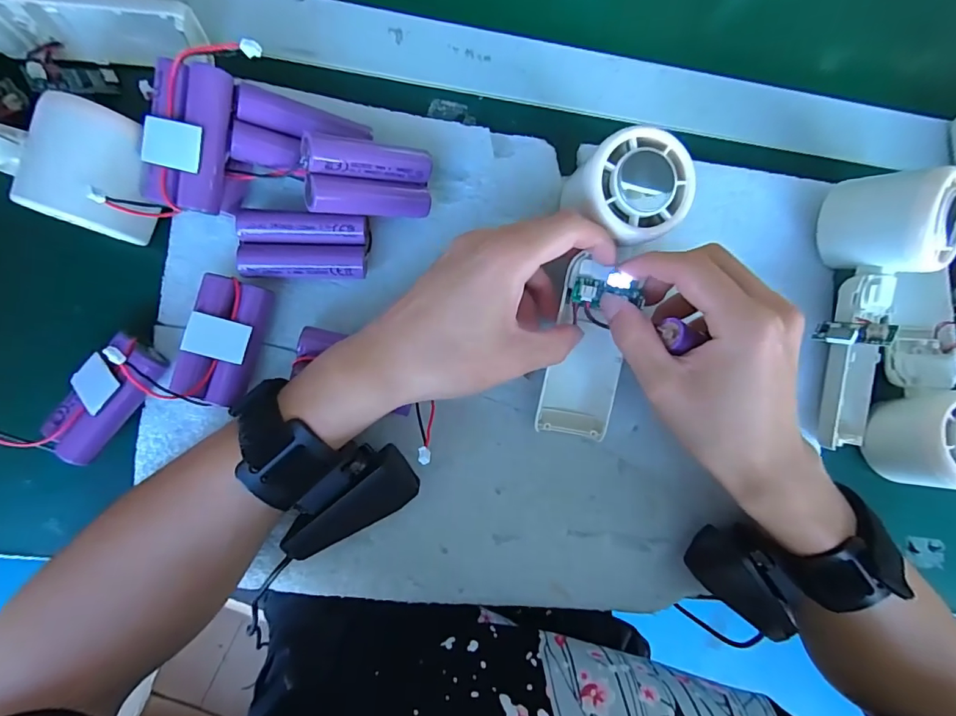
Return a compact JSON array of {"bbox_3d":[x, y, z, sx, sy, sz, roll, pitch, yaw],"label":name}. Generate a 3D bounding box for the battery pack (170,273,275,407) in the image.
[{"bbox_3d":[-0.135,-0.009,0.249,0.033,0.023,0.065,13,88,-6],"label":"battery pack"}]

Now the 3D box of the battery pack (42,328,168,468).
[{"bbox_3d":[-0.197,0.020,0.243,0.034,0.018,0.066,39,86,-4],"label":"battery pack"}]

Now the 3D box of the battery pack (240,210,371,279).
[{"bbox_3d":[-0.094,-0.061,0.255,0.065,0.023,0.034,-1,90,-6],"label":"battery pack"}]

